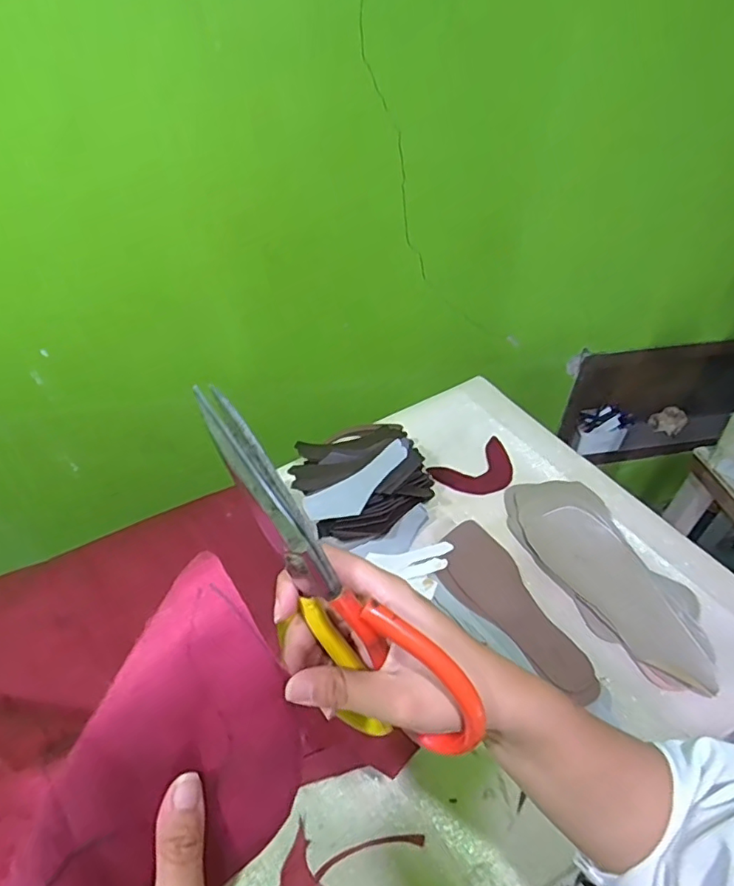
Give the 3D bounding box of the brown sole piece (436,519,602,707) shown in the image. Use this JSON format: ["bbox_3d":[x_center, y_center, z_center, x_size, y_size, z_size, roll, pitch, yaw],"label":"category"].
[{"bbox_3d":[0.185,0.197,0.688,0.098,0.009,0.251,-29,51,-27],"label":"brown sole piece"}]

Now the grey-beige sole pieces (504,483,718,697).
[{"bbox_3d":[0.306,0.155,0.712,0.128,0.031,0.321,-18,47,-18],"label":"grey-beige sole pieces"}]

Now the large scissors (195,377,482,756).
[{"bbox_3d":[-0.021,0.069,0.259,0.088,0.204,0.018,-12,25,50],"label":"large scissors"}]

